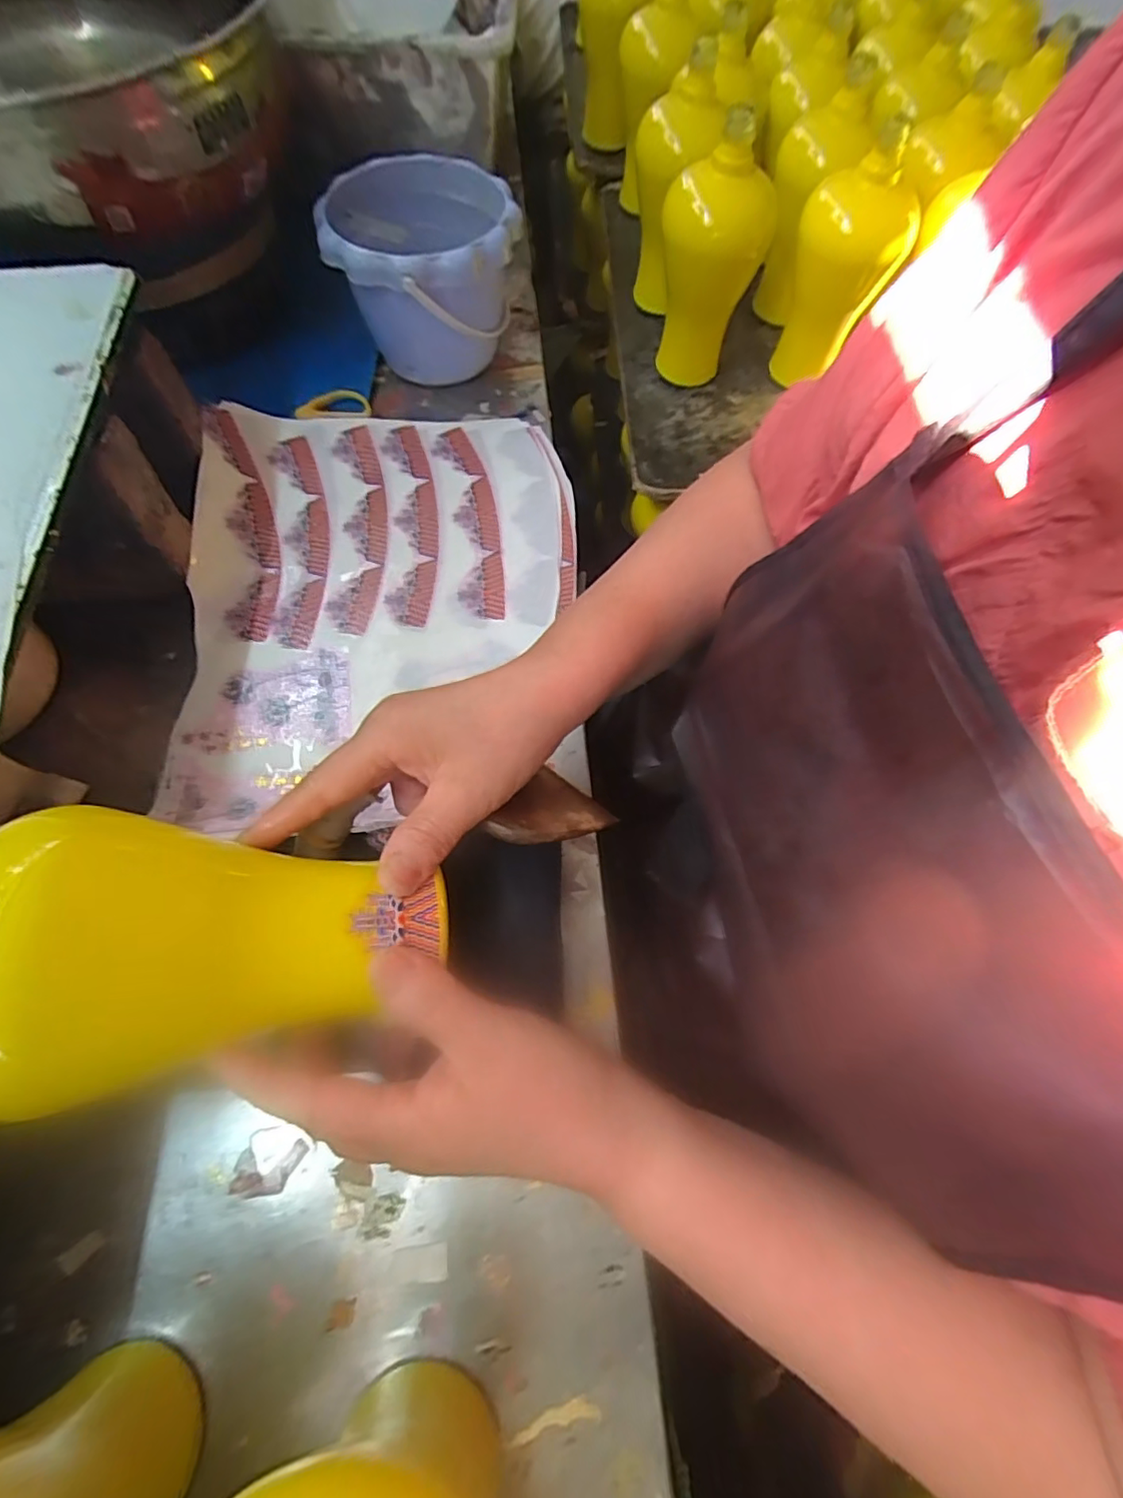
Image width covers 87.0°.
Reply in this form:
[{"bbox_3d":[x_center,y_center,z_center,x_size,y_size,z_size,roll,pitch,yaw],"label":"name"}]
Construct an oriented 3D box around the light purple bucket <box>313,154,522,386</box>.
[{"bbox_3d":[-0.118,-0.407,0.519,0.156,0.113,0.159,-16,68,-9],"label":"light purple bucket"}]

